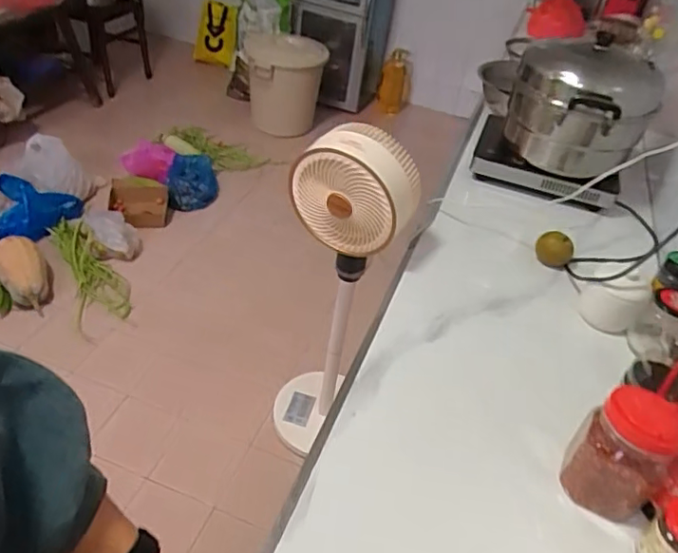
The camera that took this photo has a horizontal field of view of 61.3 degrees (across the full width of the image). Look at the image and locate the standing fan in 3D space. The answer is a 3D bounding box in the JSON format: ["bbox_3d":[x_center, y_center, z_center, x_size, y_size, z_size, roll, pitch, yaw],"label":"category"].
[{"bbox_3d":[-0.006,0.065,1.324,0.241,0.903,0.244,-1,42,-6],"label":"standing fan"}]

